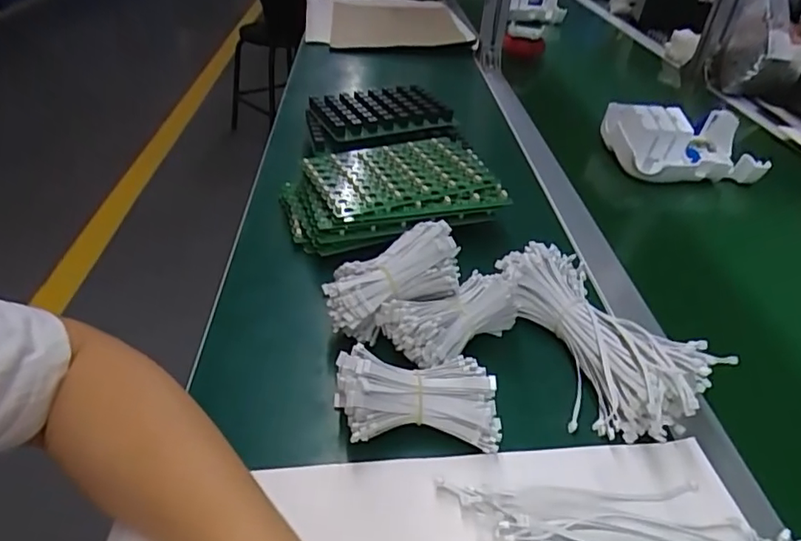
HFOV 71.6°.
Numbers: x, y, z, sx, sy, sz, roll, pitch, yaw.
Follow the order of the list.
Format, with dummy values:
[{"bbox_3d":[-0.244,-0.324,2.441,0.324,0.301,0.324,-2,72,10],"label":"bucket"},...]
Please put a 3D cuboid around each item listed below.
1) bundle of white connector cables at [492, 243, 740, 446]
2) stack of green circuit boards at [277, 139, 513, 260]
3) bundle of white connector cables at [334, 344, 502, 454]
[{"bbox_3d":[0.156,0.048,0.440,0.109,0.054,0.184,-8,38,-14],"label":"bundle of white connector cables"},{"bbox_3d":[-0.012,-0.084,0.597,0.218,0.048,0.149,-10,39,-16],"label":"stack of green circuit boards"},{"bbox_3d":[0.010,0.087,0.380,0.109,0.049,0.059,0,37,-4],"label":"bundle of white connector cables"}]

